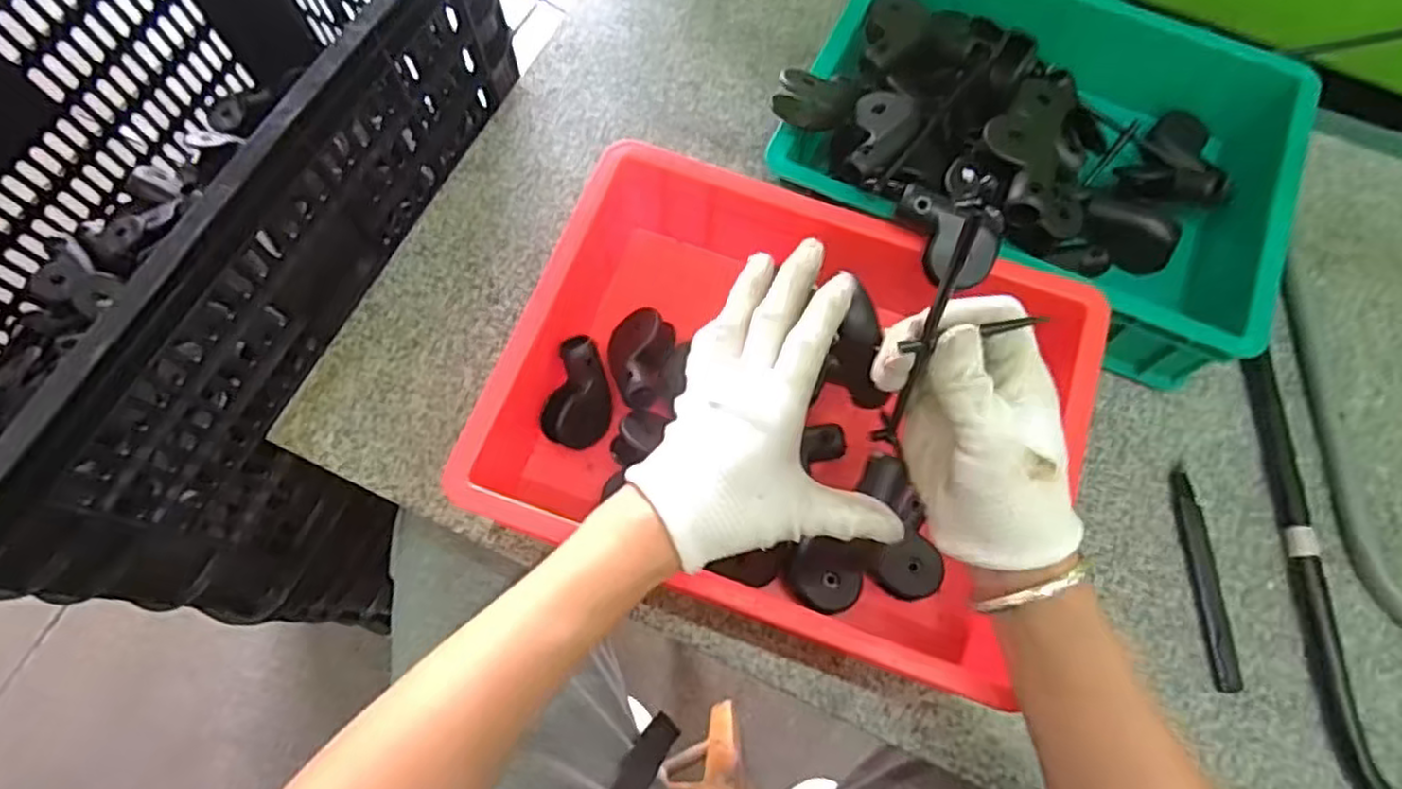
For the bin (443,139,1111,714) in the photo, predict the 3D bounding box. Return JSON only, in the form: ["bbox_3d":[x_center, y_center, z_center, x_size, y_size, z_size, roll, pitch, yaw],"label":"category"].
[{"bbox_3d":[0.056,0.006,0.474,0.342,0.086,0.266,19,71,6],"label":"bin"}]

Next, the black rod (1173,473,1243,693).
[{"bbox_3d":[0.335,0.121,0.482,0.019,0.008,0.139,2,70,0],"label":"black rod"}]

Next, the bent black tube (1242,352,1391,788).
[{"bbox_3d":[0.413,0.129,0.475,0.051,0.018,0.331,-4,70,-2],"label":"bent black tube"}]

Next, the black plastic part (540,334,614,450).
[{"bbox_3d":[-0.083,0.001,0.487,0.030,0.053,0.068,10,73,42],"label":"black plastic part"}]

